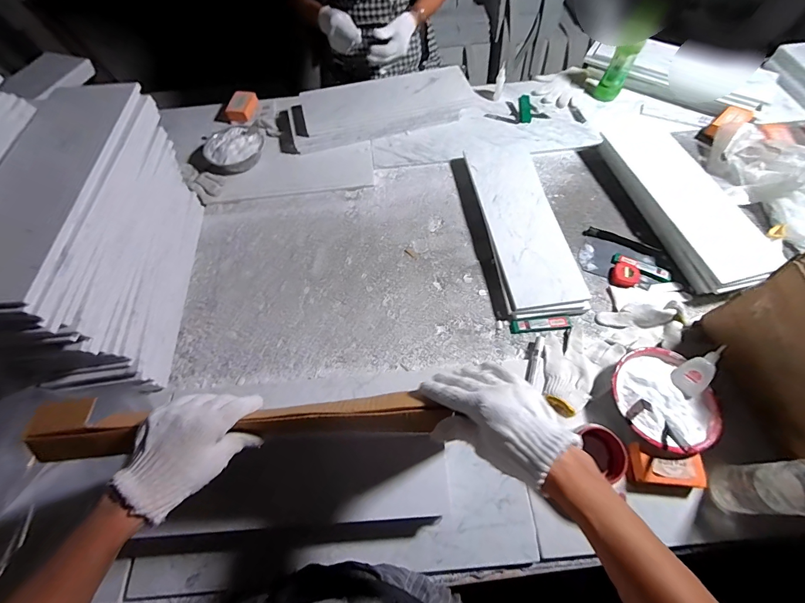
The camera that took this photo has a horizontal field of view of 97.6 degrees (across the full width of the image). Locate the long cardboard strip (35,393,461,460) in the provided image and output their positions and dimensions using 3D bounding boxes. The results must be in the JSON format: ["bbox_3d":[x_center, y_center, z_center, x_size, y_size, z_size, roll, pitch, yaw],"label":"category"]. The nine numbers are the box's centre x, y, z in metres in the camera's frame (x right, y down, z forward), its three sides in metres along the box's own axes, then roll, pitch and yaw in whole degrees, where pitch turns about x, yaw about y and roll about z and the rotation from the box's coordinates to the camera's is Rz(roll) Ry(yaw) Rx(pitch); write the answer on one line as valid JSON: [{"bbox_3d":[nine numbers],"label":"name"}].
[{"bbox_3d":[-0.185,0.135,0.395,0.449,0.033,0.054,-3,61,0],"label":"long cardboard strip"}]

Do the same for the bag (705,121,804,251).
[{"bbox_3d":[0.848,-0.301,0.784,0.142,0.134,0.347,-26,64,-9],"label":"bag"}]

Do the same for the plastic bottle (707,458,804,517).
[{"bbox_3d":[0.498,0.245,0.460,0.053,0.196,0.064,-2,63,3],"label":"plastic bottle"}]

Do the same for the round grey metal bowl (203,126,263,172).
[{"bbox_3d":[-0.431,-0.390,0.918,0.143,0.055,0.121,-22,64,-7],"label":"round grey metal bowl"}]

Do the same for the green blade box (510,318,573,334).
[{"bbox_3d":[0.274,0.046,0.694,0.116,0.010,0.023,-5,61,1],"label":"green blade box"}]

